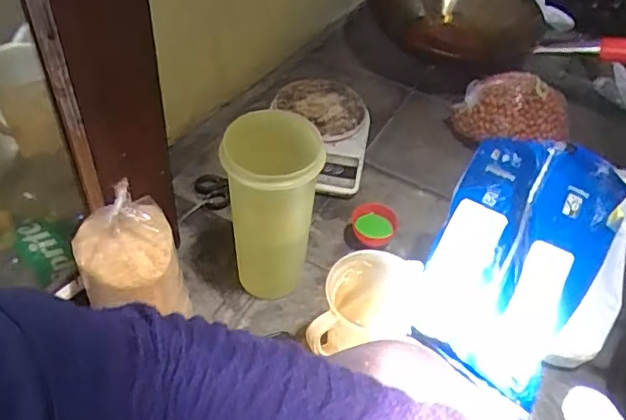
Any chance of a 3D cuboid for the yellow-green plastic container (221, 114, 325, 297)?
[{"bbox_3d":[-0.044,0.006,0.622,0.086,0.217,0.083,-5,49,-9],"label":"yellow-green plastic container"}]

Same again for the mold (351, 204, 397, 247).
[{"bbox_3d":[0.077,0.018,0.739,0.054,0.027,0.047,6,48,1],"label":"mold"}]

